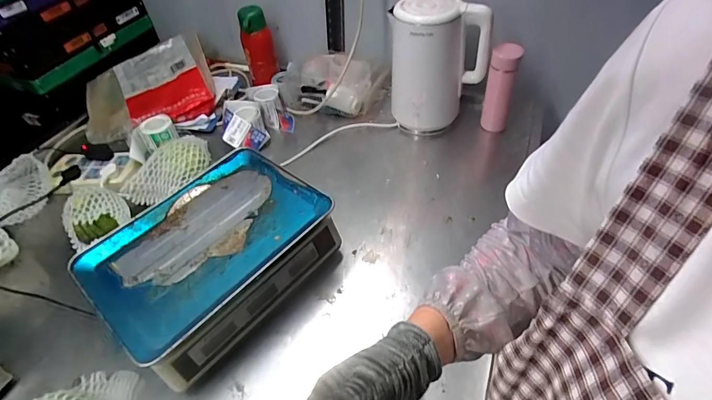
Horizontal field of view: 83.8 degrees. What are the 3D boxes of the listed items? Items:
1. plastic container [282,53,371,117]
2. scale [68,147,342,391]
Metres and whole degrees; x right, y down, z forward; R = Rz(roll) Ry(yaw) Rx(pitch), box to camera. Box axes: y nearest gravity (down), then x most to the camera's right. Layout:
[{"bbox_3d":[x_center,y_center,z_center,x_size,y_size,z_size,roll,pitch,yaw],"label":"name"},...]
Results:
[{"bbox_3d":[-0.068,-0.273,0.955,0.214,0.103,0.140,12,48,17],"label":"plastic container"},{"bbox_3d":[-0.215,0.090,0.621,0.241,0.120,0.321,31,56,31],"label":"scale"}]

